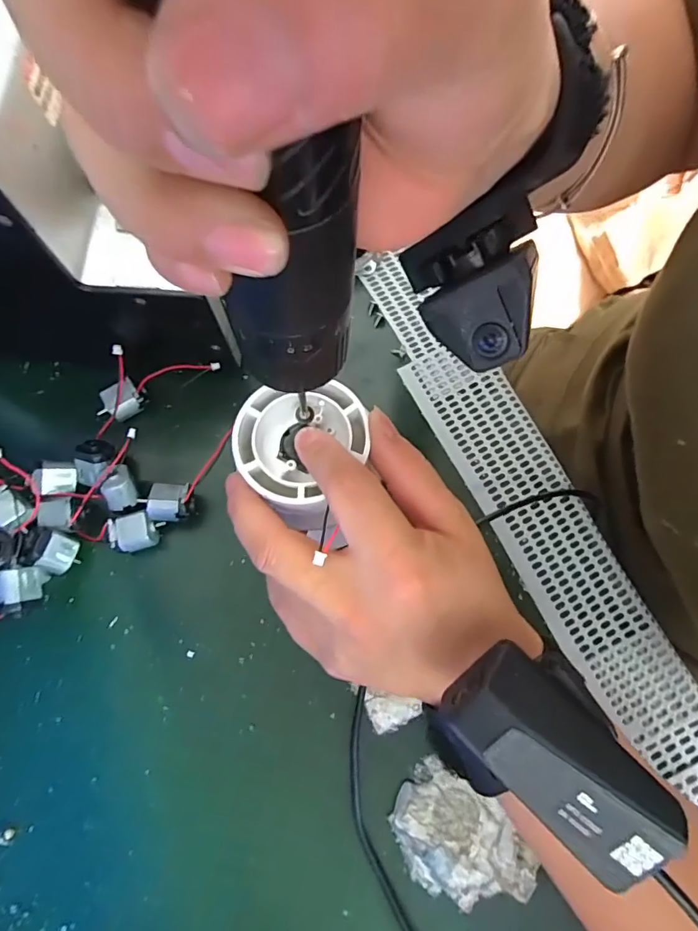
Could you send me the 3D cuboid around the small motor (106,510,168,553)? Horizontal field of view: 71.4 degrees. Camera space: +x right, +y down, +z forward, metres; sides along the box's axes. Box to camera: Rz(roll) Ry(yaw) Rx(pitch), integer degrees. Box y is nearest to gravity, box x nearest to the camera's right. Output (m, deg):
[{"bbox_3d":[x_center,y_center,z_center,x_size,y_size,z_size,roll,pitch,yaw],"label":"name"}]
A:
[{"bbox_3d":[-0.110,0.035,0.255,0.025,0.016,0.018,-14,73,-4],"label":"small motor"}]

